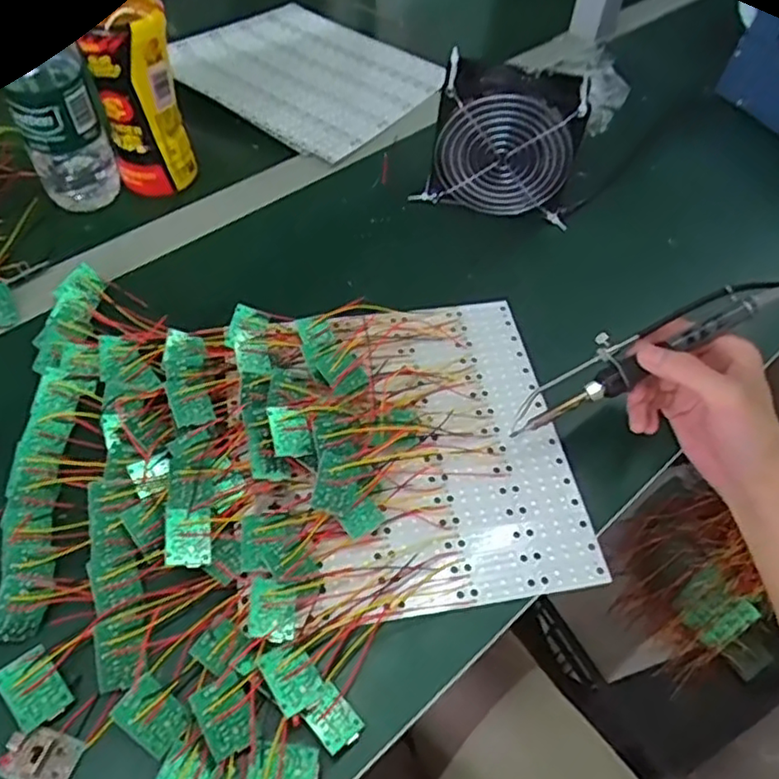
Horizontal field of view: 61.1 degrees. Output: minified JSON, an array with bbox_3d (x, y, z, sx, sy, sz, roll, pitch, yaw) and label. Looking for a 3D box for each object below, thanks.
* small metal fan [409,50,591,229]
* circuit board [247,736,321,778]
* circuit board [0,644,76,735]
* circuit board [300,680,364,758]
[{"bbox_3d":[0.099,-0.211,0.569,0.127,0.120,0.043,13,54,6],"label":"small metal fan"},{"bbox_3d":[-0.053,0.193,0.333,0.033,0.004,0.027,12,53,5],"label":"circuit board"},{"bbox_3d":[-0.187,0.157,0.347,0.027,0.005,0.036,-32,80,-33],"label":"circuit board"},{"bbox_3d":[-0.029,0.175,0.351,0.030,0.005,0.026,48,42,10],"label":"circuit board"}]

